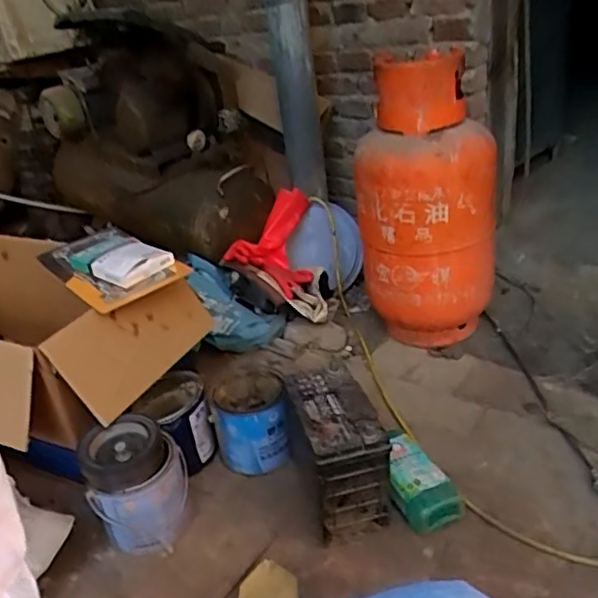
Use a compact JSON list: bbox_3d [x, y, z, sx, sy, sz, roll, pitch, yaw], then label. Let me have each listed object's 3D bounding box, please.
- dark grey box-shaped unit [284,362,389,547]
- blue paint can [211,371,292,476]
[{"bbox_3d":[0.073,0.277,1.084,0.123,0.212,0.229,-13,28,-7],"label":"dark grey box-shaped unit"},{"bbox_3d":[-0.095,0.244,1.220,0.140,0.156,0.175,-11,28,-4],"label":"blue paint can"}]

